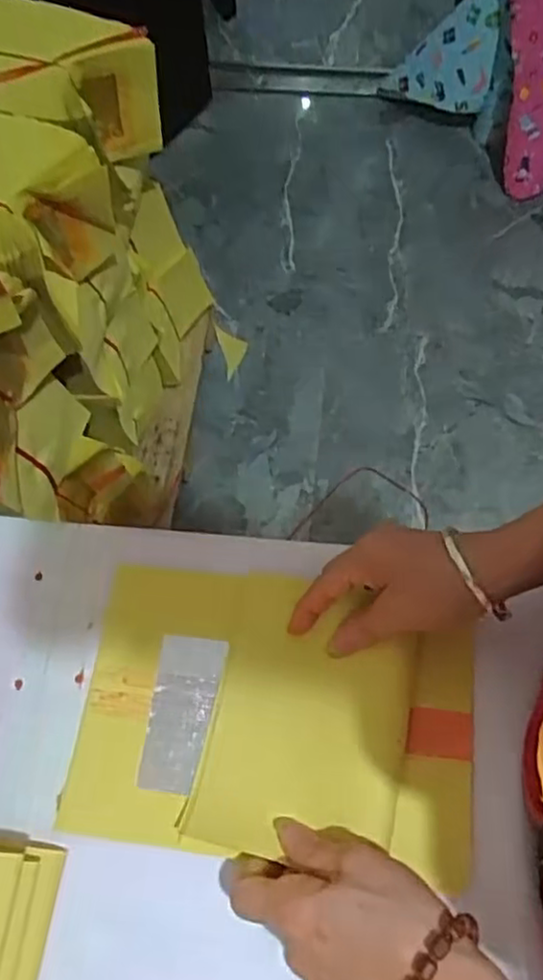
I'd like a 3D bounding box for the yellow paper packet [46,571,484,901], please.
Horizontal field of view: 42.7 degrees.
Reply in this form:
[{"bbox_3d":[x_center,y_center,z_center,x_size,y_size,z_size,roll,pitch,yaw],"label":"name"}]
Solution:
[{"bbox_3d":[0.002,0.127,0.407,0.226,0.027,0.156,7,63,3],"label":"yellow paper packet"}]

